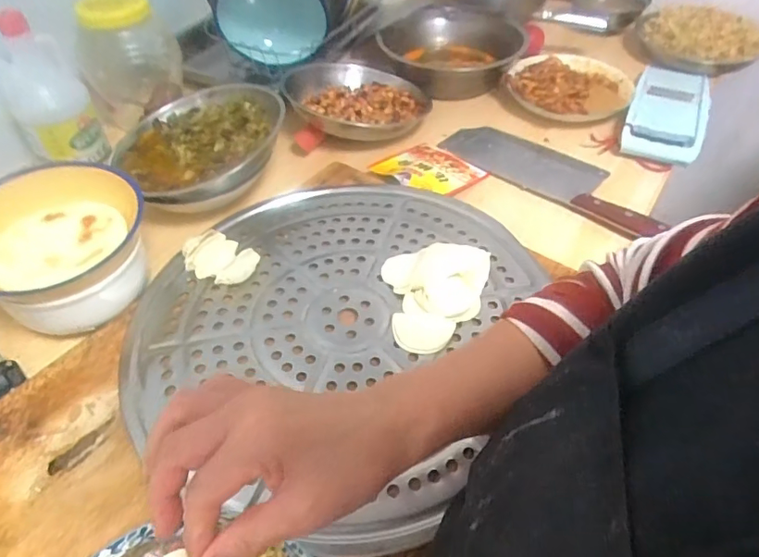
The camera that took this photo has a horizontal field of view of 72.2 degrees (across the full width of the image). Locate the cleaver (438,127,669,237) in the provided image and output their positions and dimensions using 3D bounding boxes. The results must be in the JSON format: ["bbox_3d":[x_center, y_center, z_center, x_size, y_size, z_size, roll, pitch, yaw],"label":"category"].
[{"bbox_3d":[0.228,-0.153,0.703,0.300,0.015,0.110,34,57,28],"label":"cleaver"}]

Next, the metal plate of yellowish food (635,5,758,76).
[{"bbox_3d":[0.546,-0.417,0.888,0.161,0.057,0.165,-18,50,-15],"label":"metal plate of yellowish food"}]

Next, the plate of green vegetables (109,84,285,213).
[{"bbox_3d":[-0.224,-0.169,0.665,0.204,0.053,0.202,0,48,0],"label":"plate of green vegetables"}]

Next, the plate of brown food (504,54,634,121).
[{"bbox_3d":[0.304,-0.310,0.822,0.182,0.042,0.196,0,48,0],"label":"plate of brown food"}]

